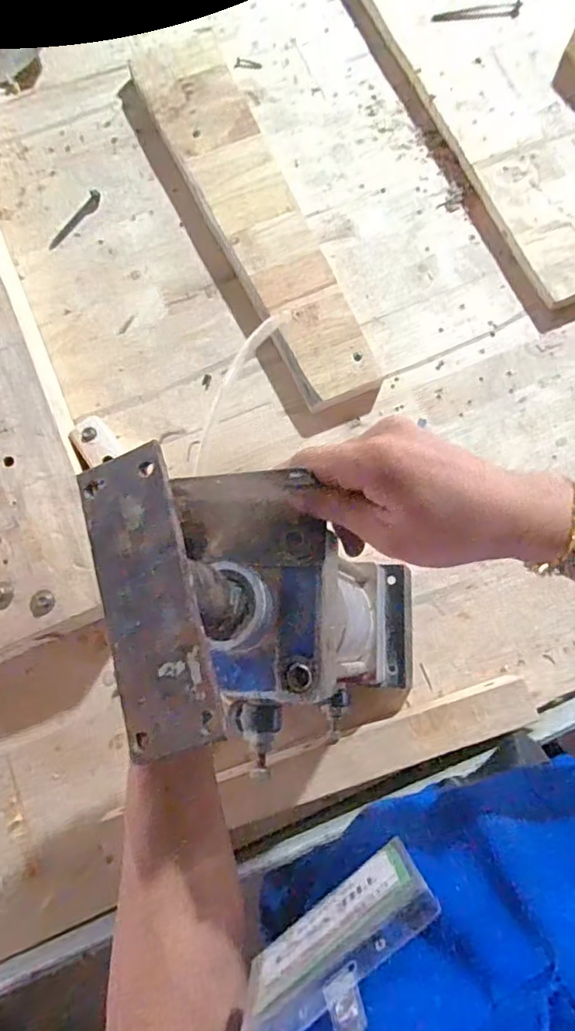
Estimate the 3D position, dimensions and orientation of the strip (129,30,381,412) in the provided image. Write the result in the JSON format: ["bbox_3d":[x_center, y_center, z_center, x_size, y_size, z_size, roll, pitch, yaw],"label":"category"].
[{"bbox_3d":[-0.036,-0.314,0.566,0.090,0.025,0.449,-24,79,-6],"label":"strip"}]

